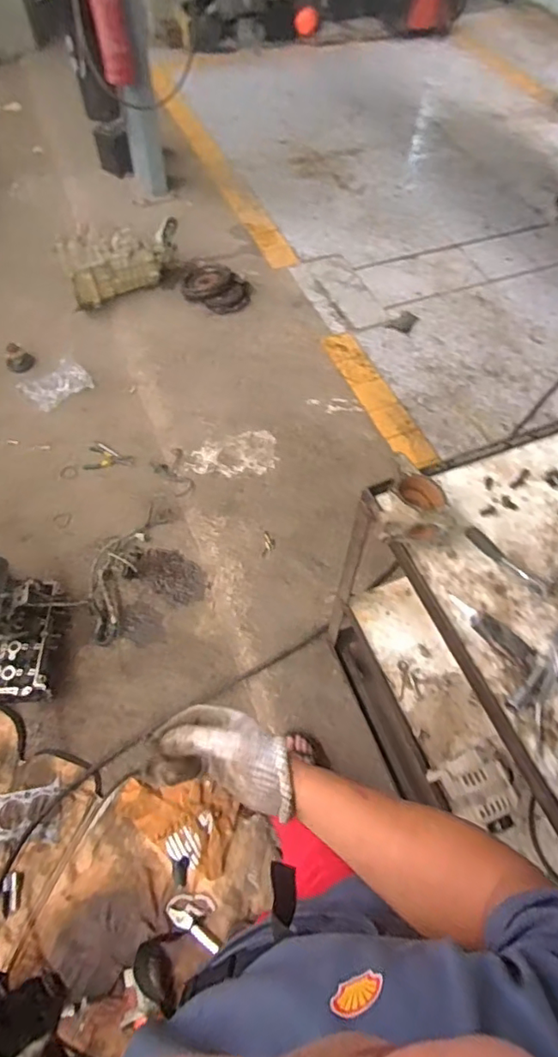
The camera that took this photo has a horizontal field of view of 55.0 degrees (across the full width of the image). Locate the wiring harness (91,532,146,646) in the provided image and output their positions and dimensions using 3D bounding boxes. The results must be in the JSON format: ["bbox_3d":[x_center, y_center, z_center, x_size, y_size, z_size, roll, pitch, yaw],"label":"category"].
[{"bbox_3d":[-0.547,0.170,1.768,0.140,0.052,0.390,4,58,1],"label":"wiring harness"}]

